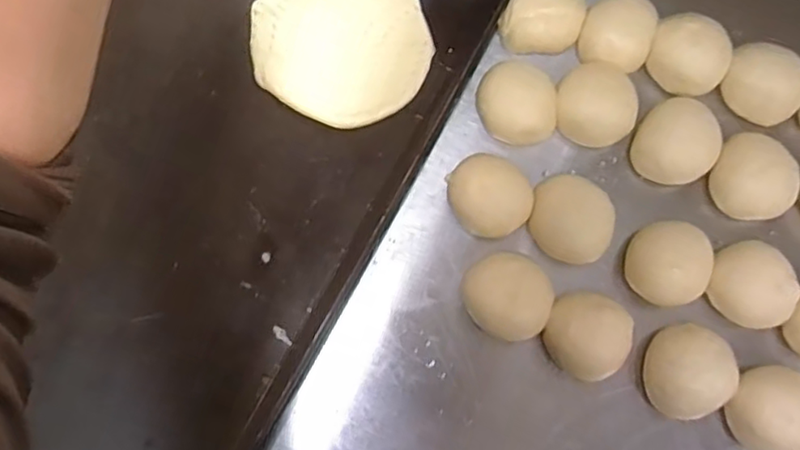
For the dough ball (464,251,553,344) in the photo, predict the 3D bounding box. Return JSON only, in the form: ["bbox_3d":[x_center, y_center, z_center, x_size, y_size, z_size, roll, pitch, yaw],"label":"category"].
[{"bbox_3d":[0.078,0.051,0.458,0.059,0.039,0.062,0,78,-1],"label":"dough ball"}]

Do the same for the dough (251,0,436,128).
[{"bbox_3d":[-0.047,-0.145,0.510,0.138,0.010,0.131,0,78,-1],"label":"dough"}]

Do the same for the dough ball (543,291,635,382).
[{"bbox_3d":[0.133,0.078,0.448,0.057,0.049,0.059,0,78,-1],"label":"dough ball"}]

